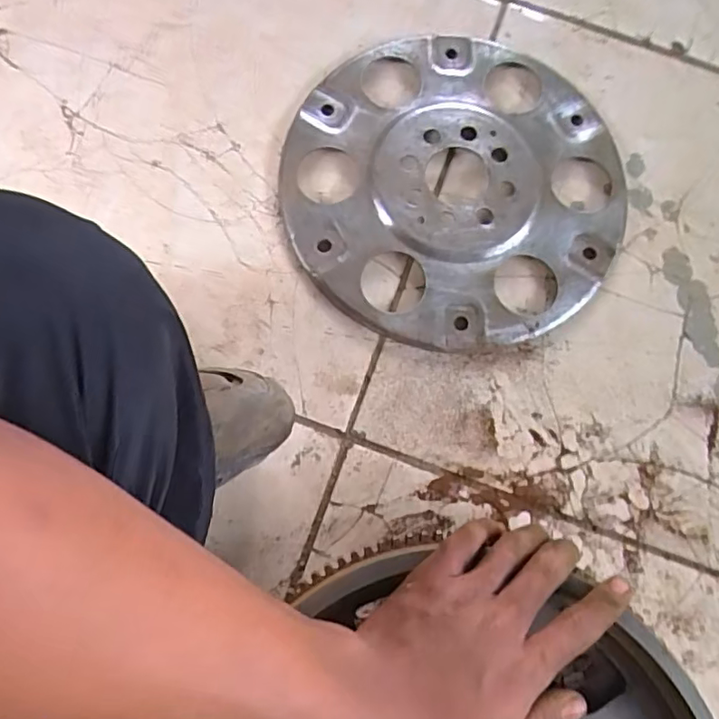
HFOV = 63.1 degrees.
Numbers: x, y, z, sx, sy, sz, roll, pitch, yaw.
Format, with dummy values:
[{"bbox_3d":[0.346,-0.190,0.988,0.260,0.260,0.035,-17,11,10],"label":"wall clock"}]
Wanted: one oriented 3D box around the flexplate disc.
[{"bbox_3d":[0.073,-0.131,0.447,0.256,0.032,0.247,1,76,-2],"label":"flexplate disc"}]

